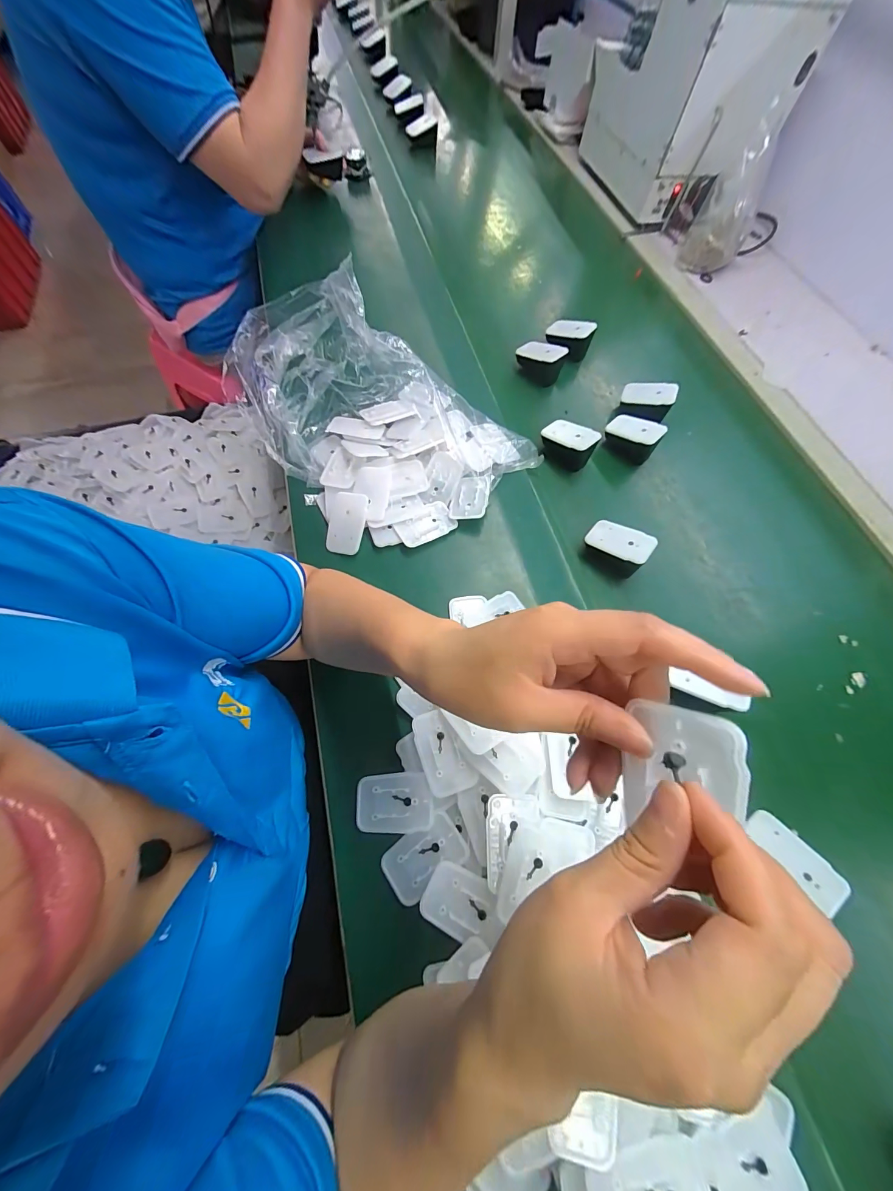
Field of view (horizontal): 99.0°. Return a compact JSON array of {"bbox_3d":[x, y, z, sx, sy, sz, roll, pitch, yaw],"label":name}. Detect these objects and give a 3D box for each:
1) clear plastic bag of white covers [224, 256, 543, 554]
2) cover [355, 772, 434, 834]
[{"bbox_3d":[-0.094,-0.233,0.466,0.254,0.138,0.357,-34,72,-16],"label":"clear plastic bag of white covers"},{"bbox_3d":[-0.045,0.178,0.328,0.069,0.004,0.045,-8,67,12],"label":"cover"}]

